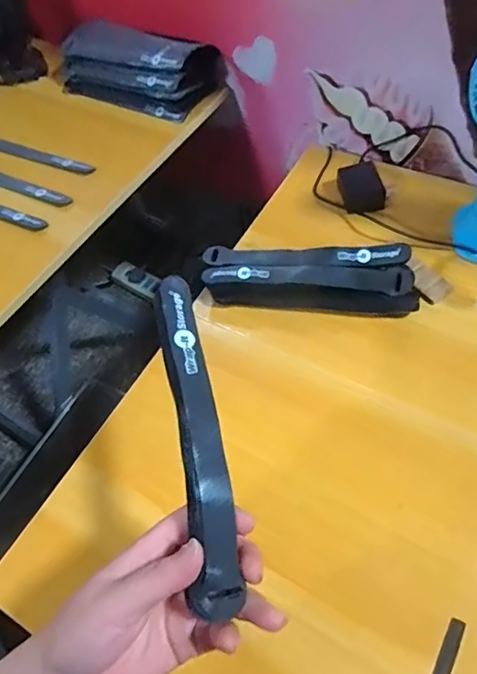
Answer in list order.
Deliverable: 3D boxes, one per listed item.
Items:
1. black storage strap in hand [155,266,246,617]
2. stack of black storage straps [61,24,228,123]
[{"bbox_3d":[-0.025,0.053,0.293,0.027,0.018,0.195,-11,69,-2],"label":"black storage strap in hand"},{"bbox_3d":[-0.145,-0.387,0.701,0.236,0.071,0.121,26,63,22],"label":"stack of black storage straps"}]

